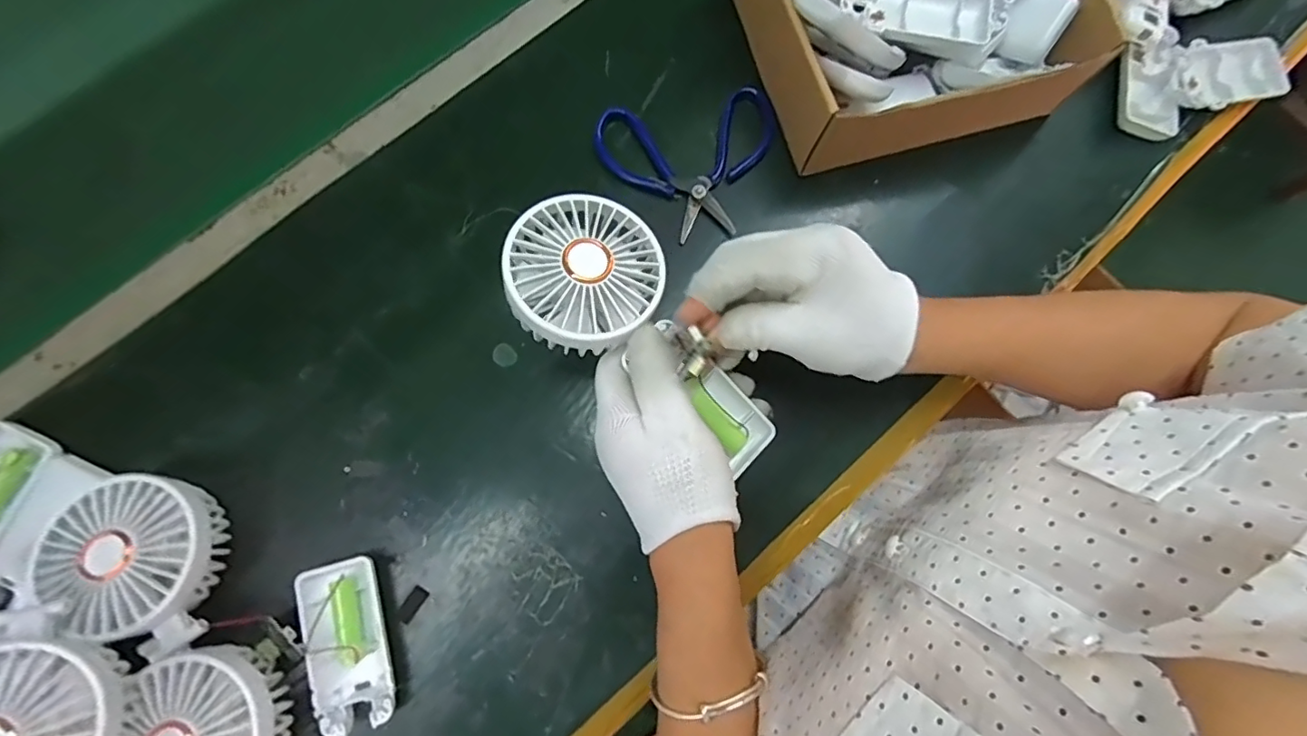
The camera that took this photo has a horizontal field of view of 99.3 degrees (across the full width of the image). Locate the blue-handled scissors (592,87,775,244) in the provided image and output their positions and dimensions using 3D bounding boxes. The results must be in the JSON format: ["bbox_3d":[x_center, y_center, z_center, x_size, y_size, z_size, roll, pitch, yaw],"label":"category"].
[{"bbox_3d":[0.029,-0.147,0.406,0.132,0.011,0.106,-11,80,-3],"label":"blue-handled scissors"}]

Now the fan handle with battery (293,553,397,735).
[{"bbox_3d":[-0.186,0.166,0.337,0.045,0.018,0.096,-16,80,-4],"label":"fan handle with battery"}]

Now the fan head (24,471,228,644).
[{"bbox_3d":[-0.302,0.107,0.329,0.086,0.052,0.078,37,80,5],"label":"fan head"}]

